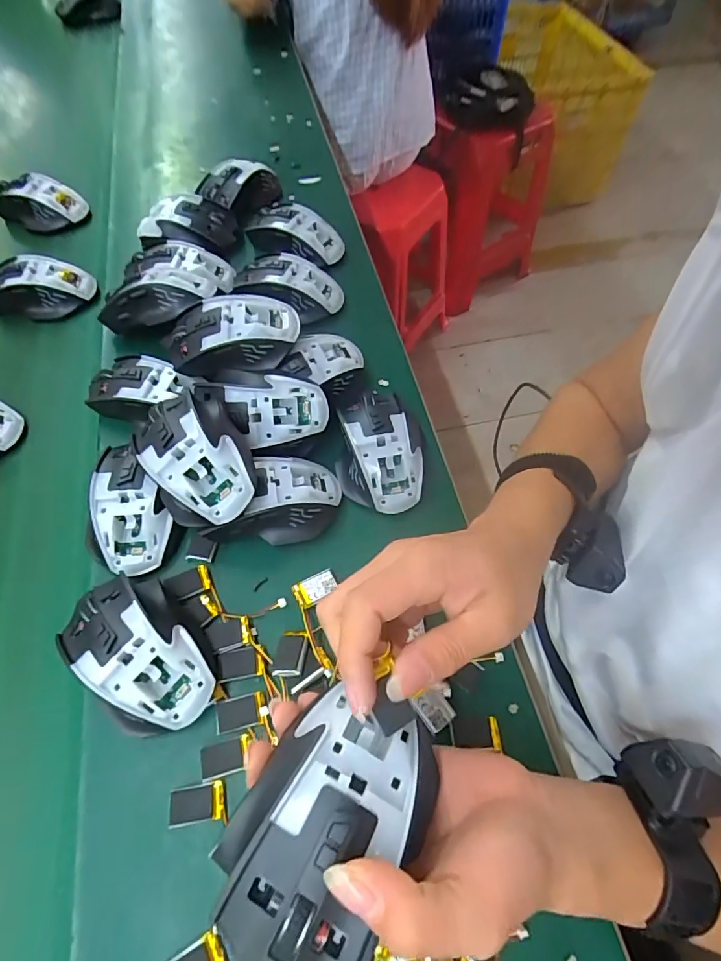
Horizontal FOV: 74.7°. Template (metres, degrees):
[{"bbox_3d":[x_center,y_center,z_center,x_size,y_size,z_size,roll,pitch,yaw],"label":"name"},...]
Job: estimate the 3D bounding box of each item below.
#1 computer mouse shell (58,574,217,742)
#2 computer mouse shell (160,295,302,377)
[{"bbox_3d":[-0.148,0.113,0.317,0.116,0.044,0.072,35,67,18],"label":"computer mouse shell"},{"bbox_3d":[-0.114,-0.126,0.409,0.120,0.049,0.077,-4,61,-2],"label":"computer mouse shell"}]

